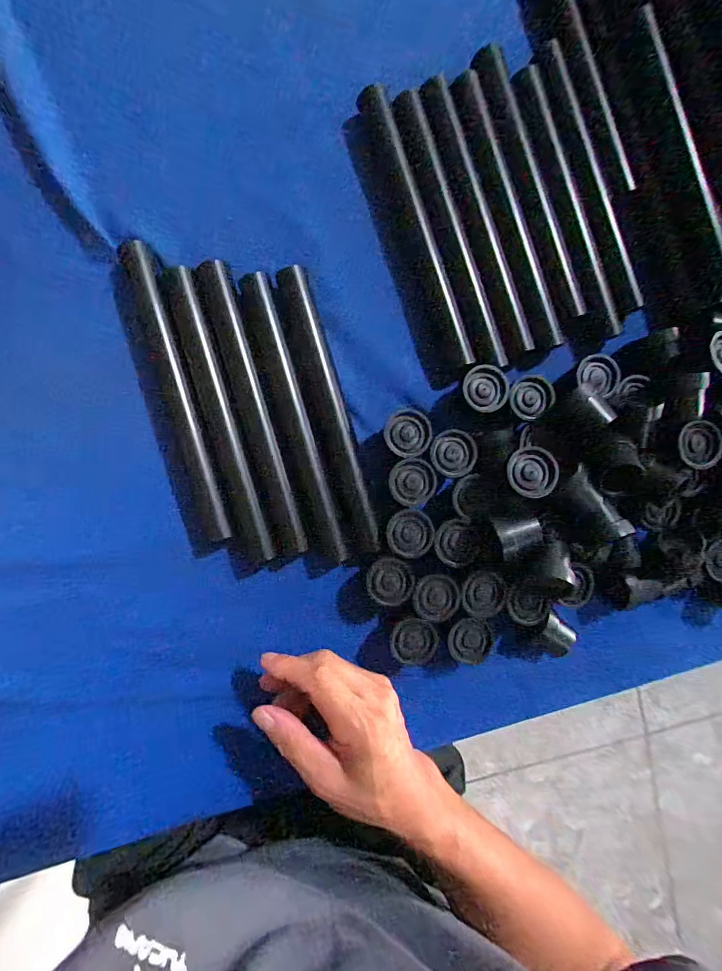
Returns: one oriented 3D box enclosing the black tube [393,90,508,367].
[{"bbox_3d":[0.068,-0.196,0.348,0.025,0.030,0.213,-18,92,-6],"label":"black tube"}]

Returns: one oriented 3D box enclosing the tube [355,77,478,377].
[{"bbox_3d":[0.044,-0.197,0.349,0.023,0.029,0.217,-19,92,-6],"label":"tube"}]

